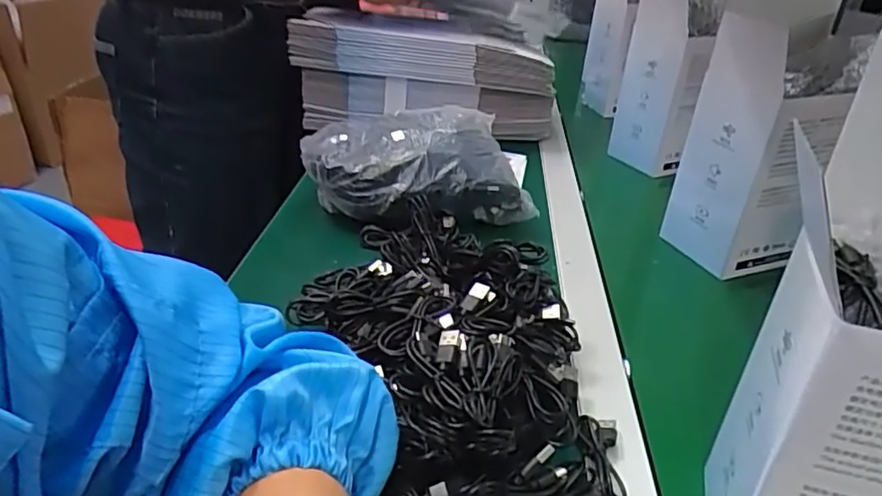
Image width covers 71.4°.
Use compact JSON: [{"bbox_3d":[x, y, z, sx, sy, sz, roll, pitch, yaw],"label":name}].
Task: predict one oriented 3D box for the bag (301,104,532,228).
[{"bbox_3d":[-0.024,-0.084,0.657,0.224,0.079,0.151,-9,34,-23],"label":"bag"}]

